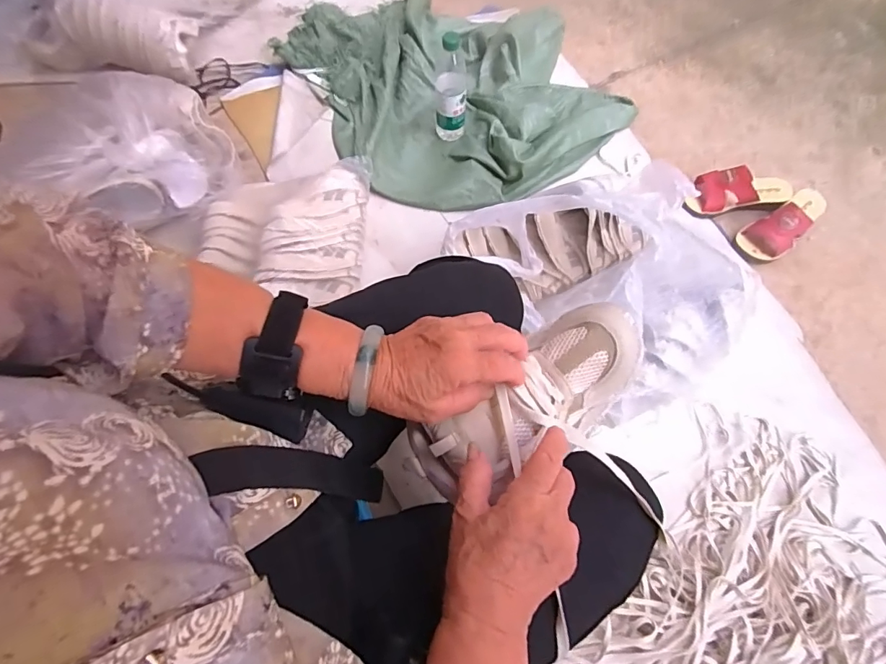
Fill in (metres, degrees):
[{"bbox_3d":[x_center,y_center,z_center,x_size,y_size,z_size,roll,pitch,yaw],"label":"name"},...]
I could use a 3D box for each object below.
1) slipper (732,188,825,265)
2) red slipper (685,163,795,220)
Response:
[{"bbox_3d":[0.694,-0.219,0.931,0.221,0.053,0.087,-31,72,-9],"label":"slipper"},{"bbox_3d":[0.612,-0.286,0.970,0.221,0.082,0.085,-4,70,1],"label":"red slipper"}]

